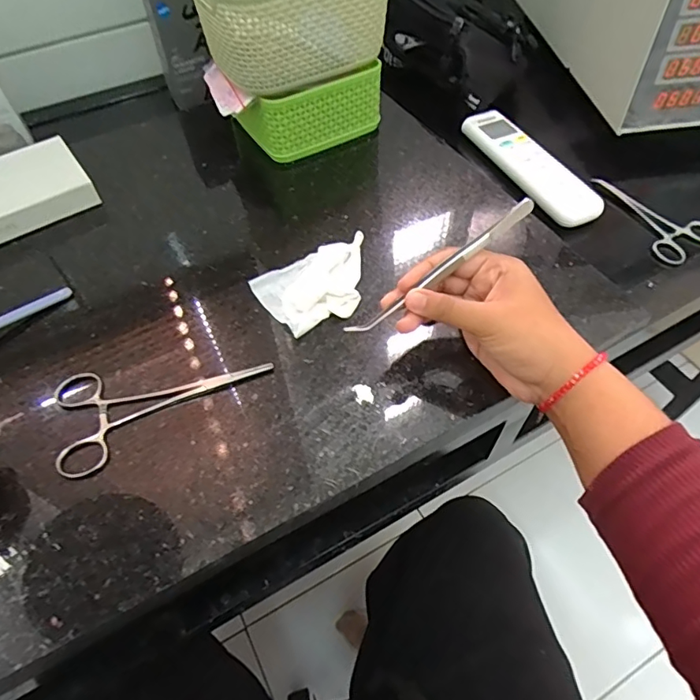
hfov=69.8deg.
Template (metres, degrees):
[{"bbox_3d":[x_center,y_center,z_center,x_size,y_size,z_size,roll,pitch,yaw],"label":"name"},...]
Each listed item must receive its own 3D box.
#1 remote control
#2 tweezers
[{"bbox_3d":[0.181,-0.188,0.507,0.055,0.015,0.176,-22,58,-13],"label":"remote control"},{"bbox_3d":[0.059,-0.052,0.326,0.146,0.012,0.009,-36,60,1],"label":"tweezers"}]

